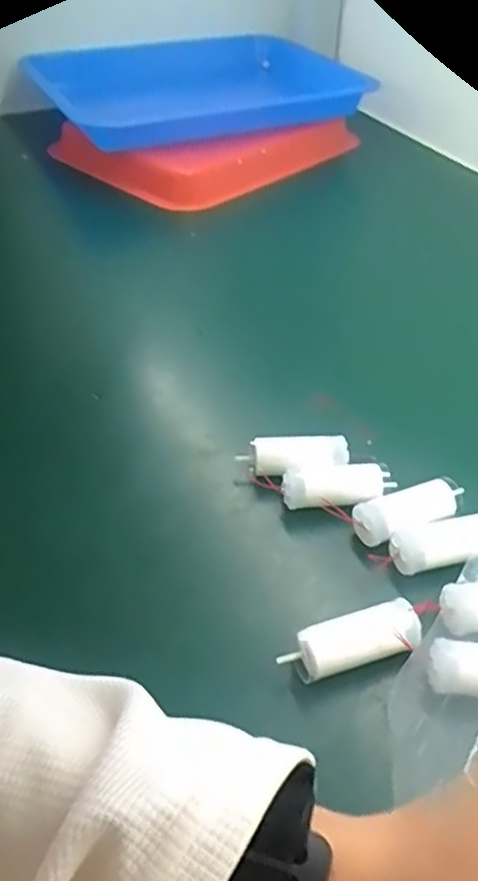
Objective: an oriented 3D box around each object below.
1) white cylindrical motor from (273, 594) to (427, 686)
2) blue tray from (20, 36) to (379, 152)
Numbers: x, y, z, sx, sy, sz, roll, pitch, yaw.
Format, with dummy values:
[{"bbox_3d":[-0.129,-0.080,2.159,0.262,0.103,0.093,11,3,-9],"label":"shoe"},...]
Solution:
[{"bbox_3d":[0.047,0.085,0.286,0.057,0.021,0.019,-14,44,-16],"label":"white cylindrical motor"},{"bbox_3d":[-0.035,-0.397,0.795,0.365,0.047,0.251,-16,45,-18],"label":"blue tray"}]

